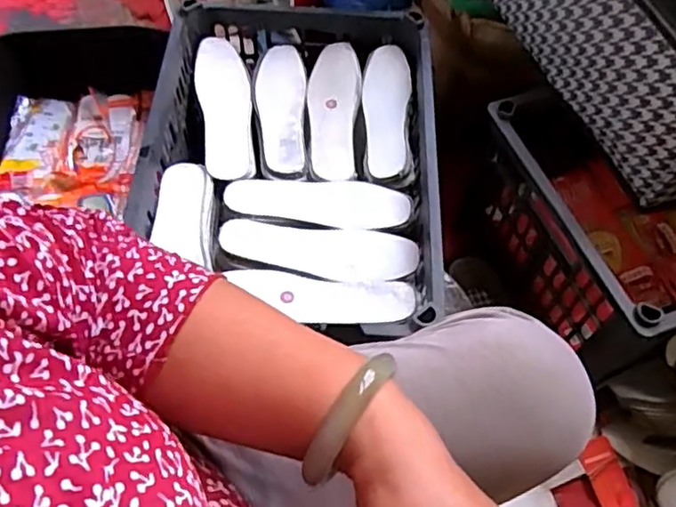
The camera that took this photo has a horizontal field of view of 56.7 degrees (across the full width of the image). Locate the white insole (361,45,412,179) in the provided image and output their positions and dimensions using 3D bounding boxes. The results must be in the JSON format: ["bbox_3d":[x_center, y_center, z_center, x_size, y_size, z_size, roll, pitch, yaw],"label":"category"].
[{"bbox_3d":[0.062,-0.190,0.823,0.062,0.019,0.204,5,59,1],"label":"white insole"}]

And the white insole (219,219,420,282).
[{"bbox_3d":[-0.023,-0.003,0.722,0.223,0.014,0.068,7,59,2],"label":"white insole"}]

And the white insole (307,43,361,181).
[{"bbox_3d":[-0.007,-0.190,0.835,0.067,0.030,0.211,3,59,0],"label":"white insole"}]

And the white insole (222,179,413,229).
[{"bbox_3d":[-0.024,-0.065,0.758,0.218,0.008,0.072,5,59,2],"label":"white insole"}]

